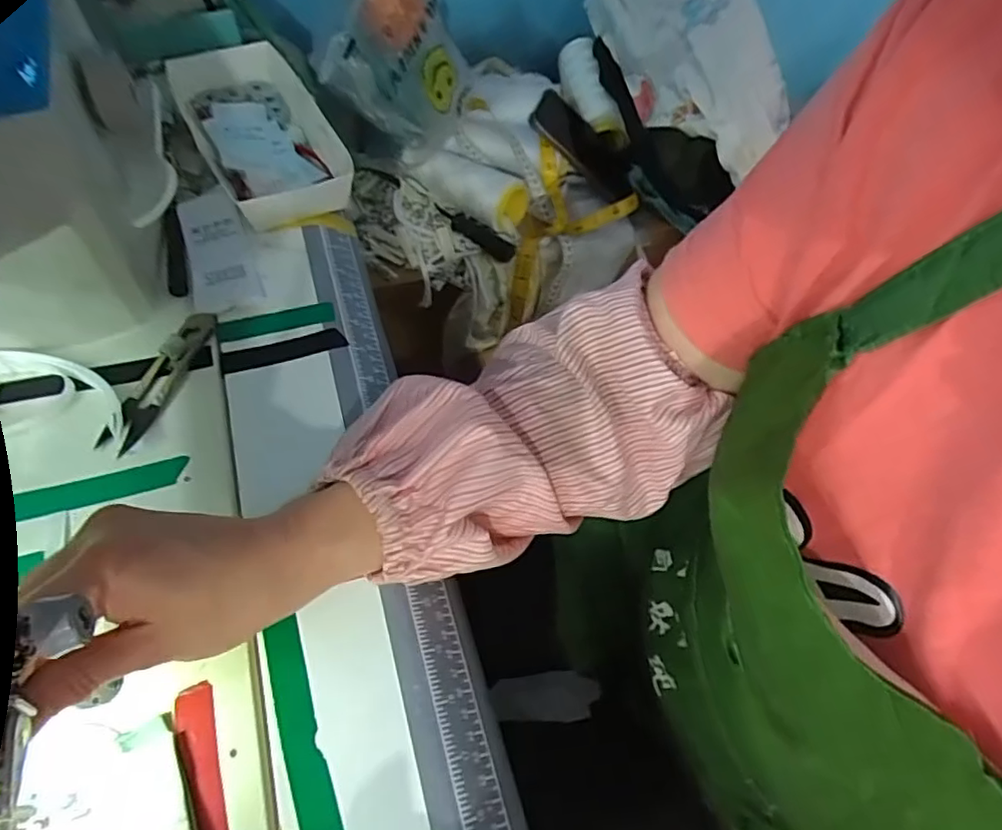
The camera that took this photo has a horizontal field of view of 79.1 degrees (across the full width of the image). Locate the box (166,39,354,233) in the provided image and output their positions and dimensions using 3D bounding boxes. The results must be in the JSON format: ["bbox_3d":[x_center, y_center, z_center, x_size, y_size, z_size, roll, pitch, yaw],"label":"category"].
[{"bbox_3d":[-0.189,-0.222,0.473,0.096,0.037,0.190,-24,64,-17],"label":"box"}]

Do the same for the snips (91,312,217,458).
[{"bbox_3d":[-0.208,-0.024,0.372,0.022,0.006,0.102,14,60,5],"label":"snips"}]

